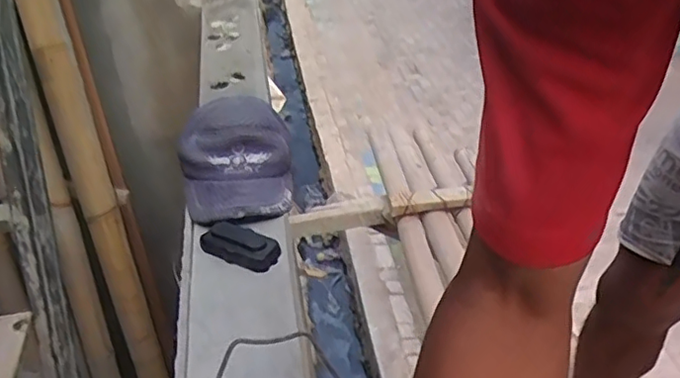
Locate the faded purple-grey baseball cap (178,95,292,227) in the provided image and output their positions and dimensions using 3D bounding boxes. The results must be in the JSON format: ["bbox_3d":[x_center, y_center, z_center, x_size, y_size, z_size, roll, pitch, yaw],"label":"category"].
[{"bbox_3d":[-0.158,-0.051,0.902,0.161,0.101,0.217,-6,37,0],"label":"faded purple-grey baseball cap"}]

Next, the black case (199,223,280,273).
[{"bbox_3d":[-0.132,0.075,0.796,0.108,0.030,0.047,12,41,23],"label":"black case"}]

